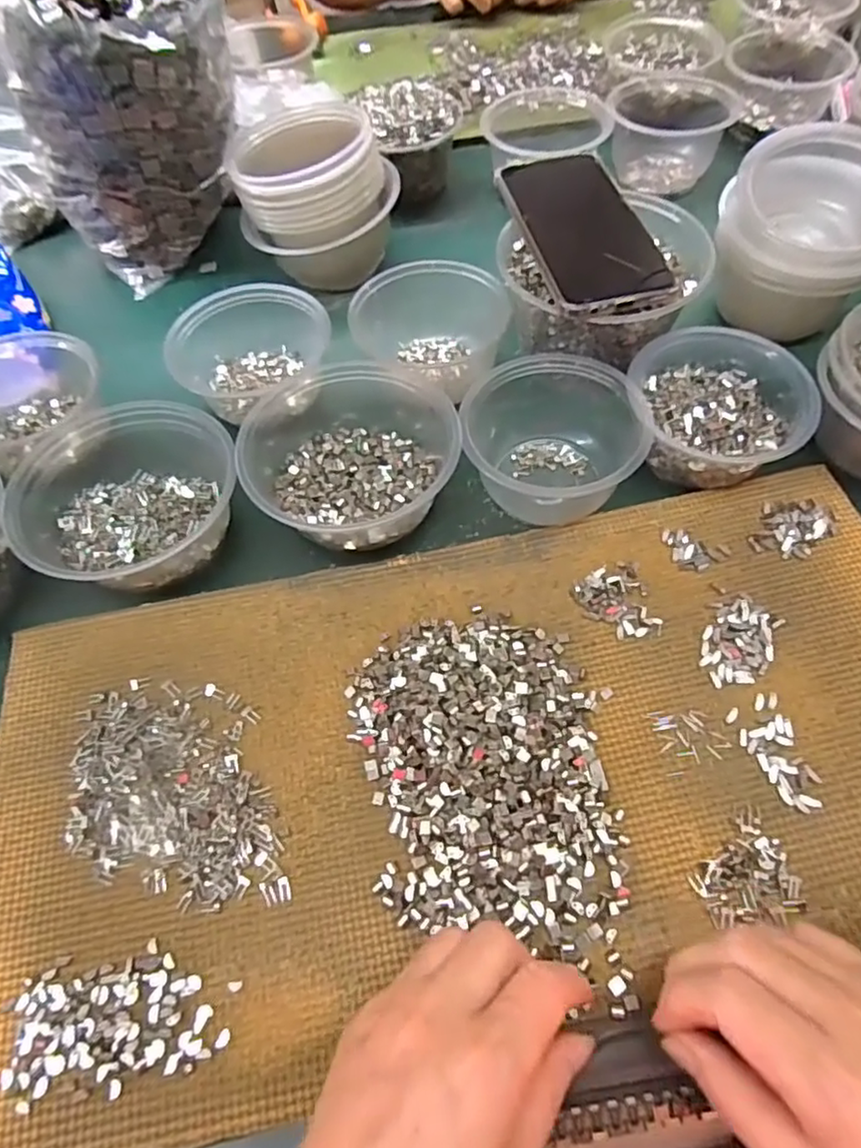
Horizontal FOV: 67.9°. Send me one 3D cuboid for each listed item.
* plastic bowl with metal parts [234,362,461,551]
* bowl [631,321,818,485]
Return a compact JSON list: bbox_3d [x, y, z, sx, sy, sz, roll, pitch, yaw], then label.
[{"bbox_3d":[-0.048,-0.088,0.419,0.135,0.045,0.146,-3,58,4],"label":"plastic bowl with metal parts"},{"bbox_3d":[0.188,-0.110,0.423,0.110,0.051,0.100,-3,58,4],"label":"bowl"}]

